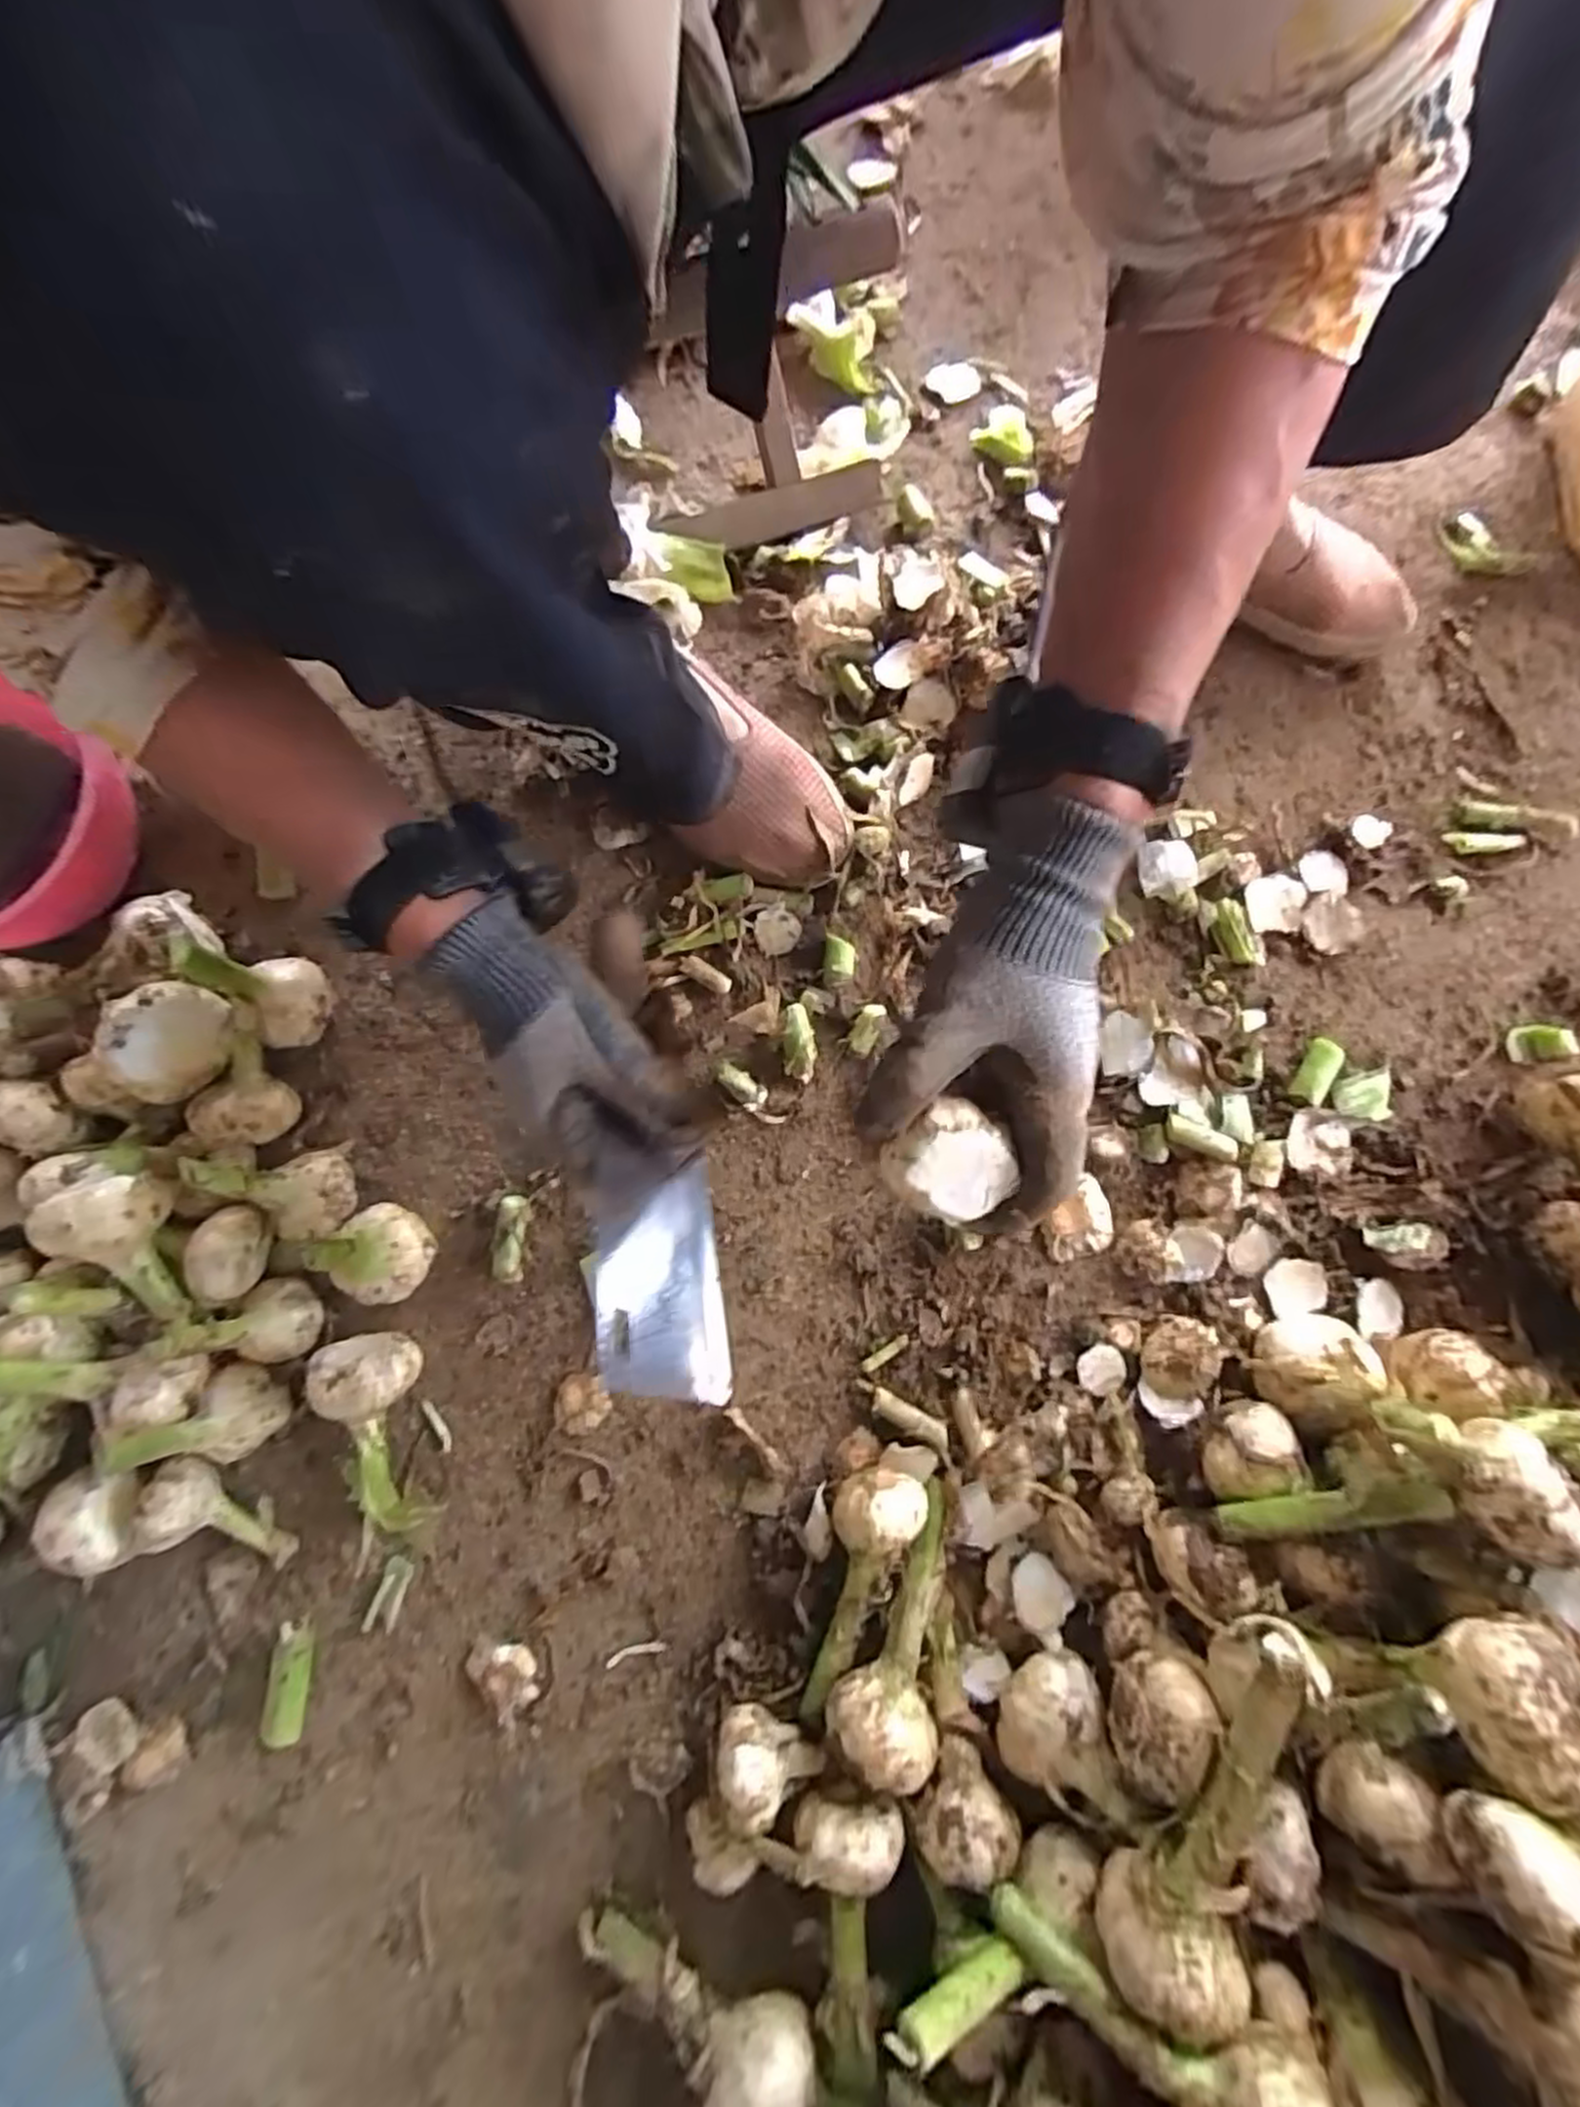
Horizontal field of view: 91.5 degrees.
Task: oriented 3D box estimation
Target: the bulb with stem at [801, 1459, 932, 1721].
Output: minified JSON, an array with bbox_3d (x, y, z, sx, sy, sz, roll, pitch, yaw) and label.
[{"bbox_3d":[0.038,0.301,0.426,0.047,0.034,0.133,14,93,4],"label":"bulb with stem"}]

